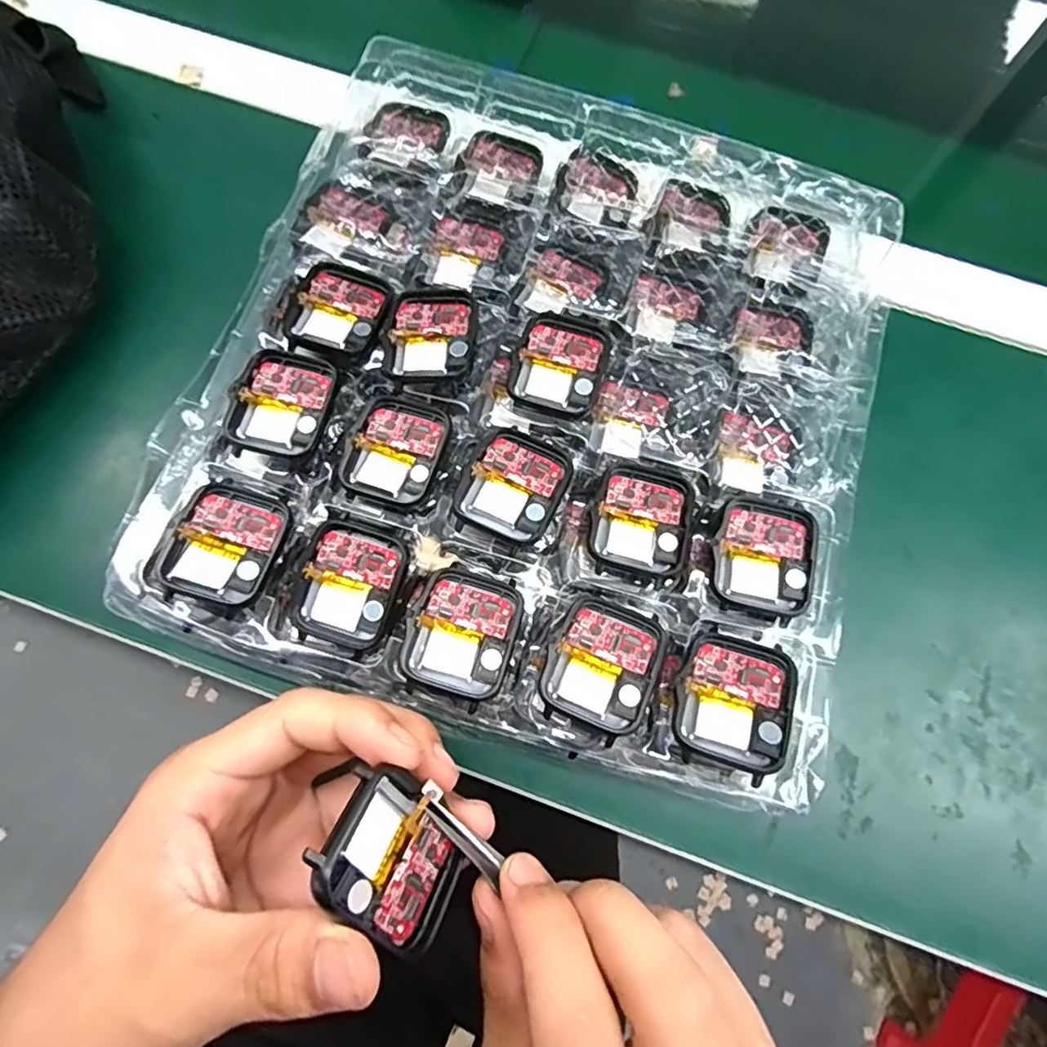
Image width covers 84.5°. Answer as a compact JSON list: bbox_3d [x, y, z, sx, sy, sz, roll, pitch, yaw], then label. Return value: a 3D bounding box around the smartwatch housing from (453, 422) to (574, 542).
[{"bbox_3d":[-0.003,-0.016,0.225,0.037,0.010,0.043,26,76,5],"label":"smartwatch housing"}]

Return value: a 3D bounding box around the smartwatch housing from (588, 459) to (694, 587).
[{"bbox_3d":[0.046,-0.003,0.224,0.036,0.007,0.046,17,76,3],"label":"smartwatch housing"}]

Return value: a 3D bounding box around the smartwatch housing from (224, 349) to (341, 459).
[{"bbox_3d":[-0.095,-0.048,0.231,0.037,0.007,0.043,16,76,2],"label":"smartwatch housing"}]

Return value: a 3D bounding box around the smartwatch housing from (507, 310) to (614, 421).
[{"bbox_3d":[0.016,-0.066,0.245,0.037,0.010,0.044,19,76,3],"label":"smartwatch housing"}]

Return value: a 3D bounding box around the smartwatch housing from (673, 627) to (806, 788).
[{"bbox_3d":[0.074,0.062,0.202,0.038,0.011,0.046,21,69,19],"label":"smartwatch housing"}]

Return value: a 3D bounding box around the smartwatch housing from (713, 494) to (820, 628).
[{"bbox_3d":[0.092,0.012,0.221,0.036,0.007,0.045,14,76,2],"label":"smartwatch housing"}]

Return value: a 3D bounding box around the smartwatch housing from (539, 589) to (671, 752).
[{"bbox_3d":[0.028,0.049,0.203,0.036,0.006,0.045,23,76,4],"label":"smartwatch housing"}]

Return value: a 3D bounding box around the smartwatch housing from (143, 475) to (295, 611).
[{"bbox_3d":[-0.110,0.007,0.213,0.037,0.013,0.045,16,76,2],"label":"smartwatch housing"}]

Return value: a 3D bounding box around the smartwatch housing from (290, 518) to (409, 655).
[{"bbox_3d":[-0.064,0.023,0.214,0.036,0.007,0.044,21,76,4],"label":"smartwatch housing"}]

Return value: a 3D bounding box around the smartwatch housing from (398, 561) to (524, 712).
[{"bbox_3d":[-0.022,0.039,0.209,0.037,0.010,0.045,16,76,2],"label":"smartwatch housing"}]

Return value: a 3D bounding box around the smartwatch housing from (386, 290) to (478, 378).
[{"bbox_3d":[-0.038,-0.079,0.243,0.035,0.011,0.041,5,75,0],"label":"smartwatch housing"}]

